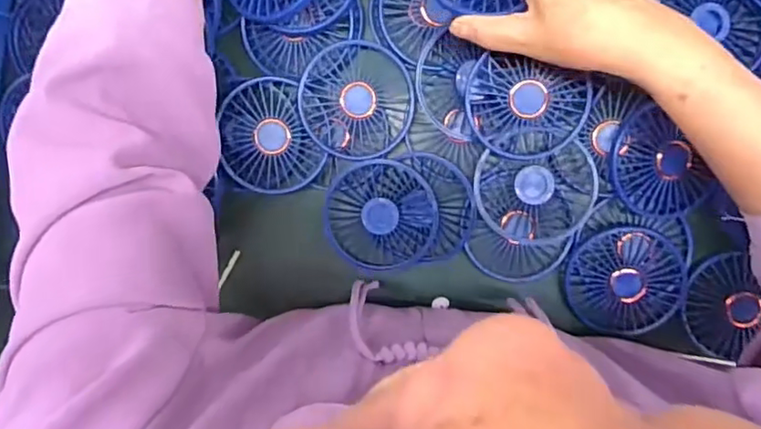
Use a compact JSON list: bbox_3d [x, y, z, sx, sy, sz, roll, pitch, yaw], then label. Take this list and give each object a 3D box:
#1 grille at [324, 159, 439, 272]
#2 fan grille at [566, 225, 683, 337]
[{"bbox_3d":[0.001,0.001,0.488,0.086,0.016,0.087,-3,95,5],"label":"grille"},{"bbox_3d":[0.191,0.052,0.474,0.085,0.019,0.082,39,97,1],"label":"fan grille"}]

